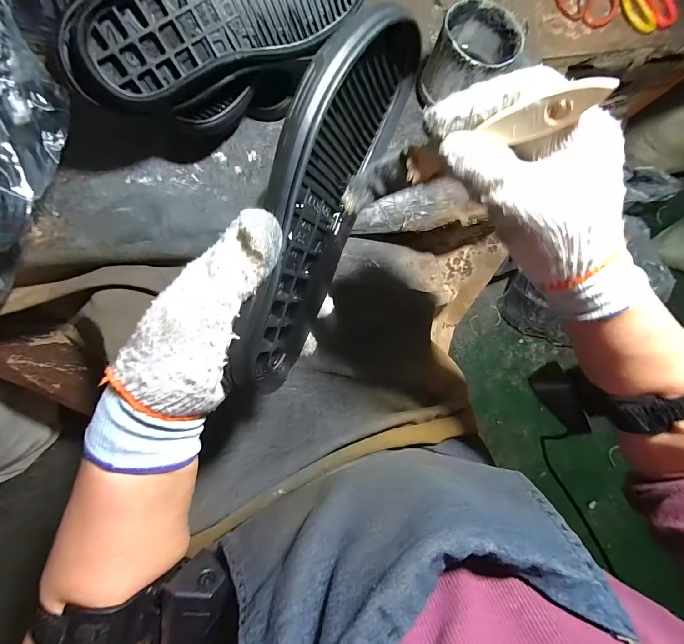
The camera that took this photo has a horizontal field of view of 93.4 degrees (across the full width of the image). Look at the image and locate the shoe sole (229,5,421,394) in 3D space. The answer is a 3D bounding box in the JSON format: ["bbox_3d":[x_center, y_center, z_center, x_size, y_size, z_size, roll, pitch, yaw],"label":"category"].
[{"bbox_3d":[-0.014,-0.079,0.214,0.048,0.088,0.256,21,91,-2],"label":"shoe sole"}]

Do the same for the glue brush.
[{"bbox_3d":[0.070,-0.108,0.208,0.156,0.022,0.027,-8,81,39],"label":"glue brush"}]

